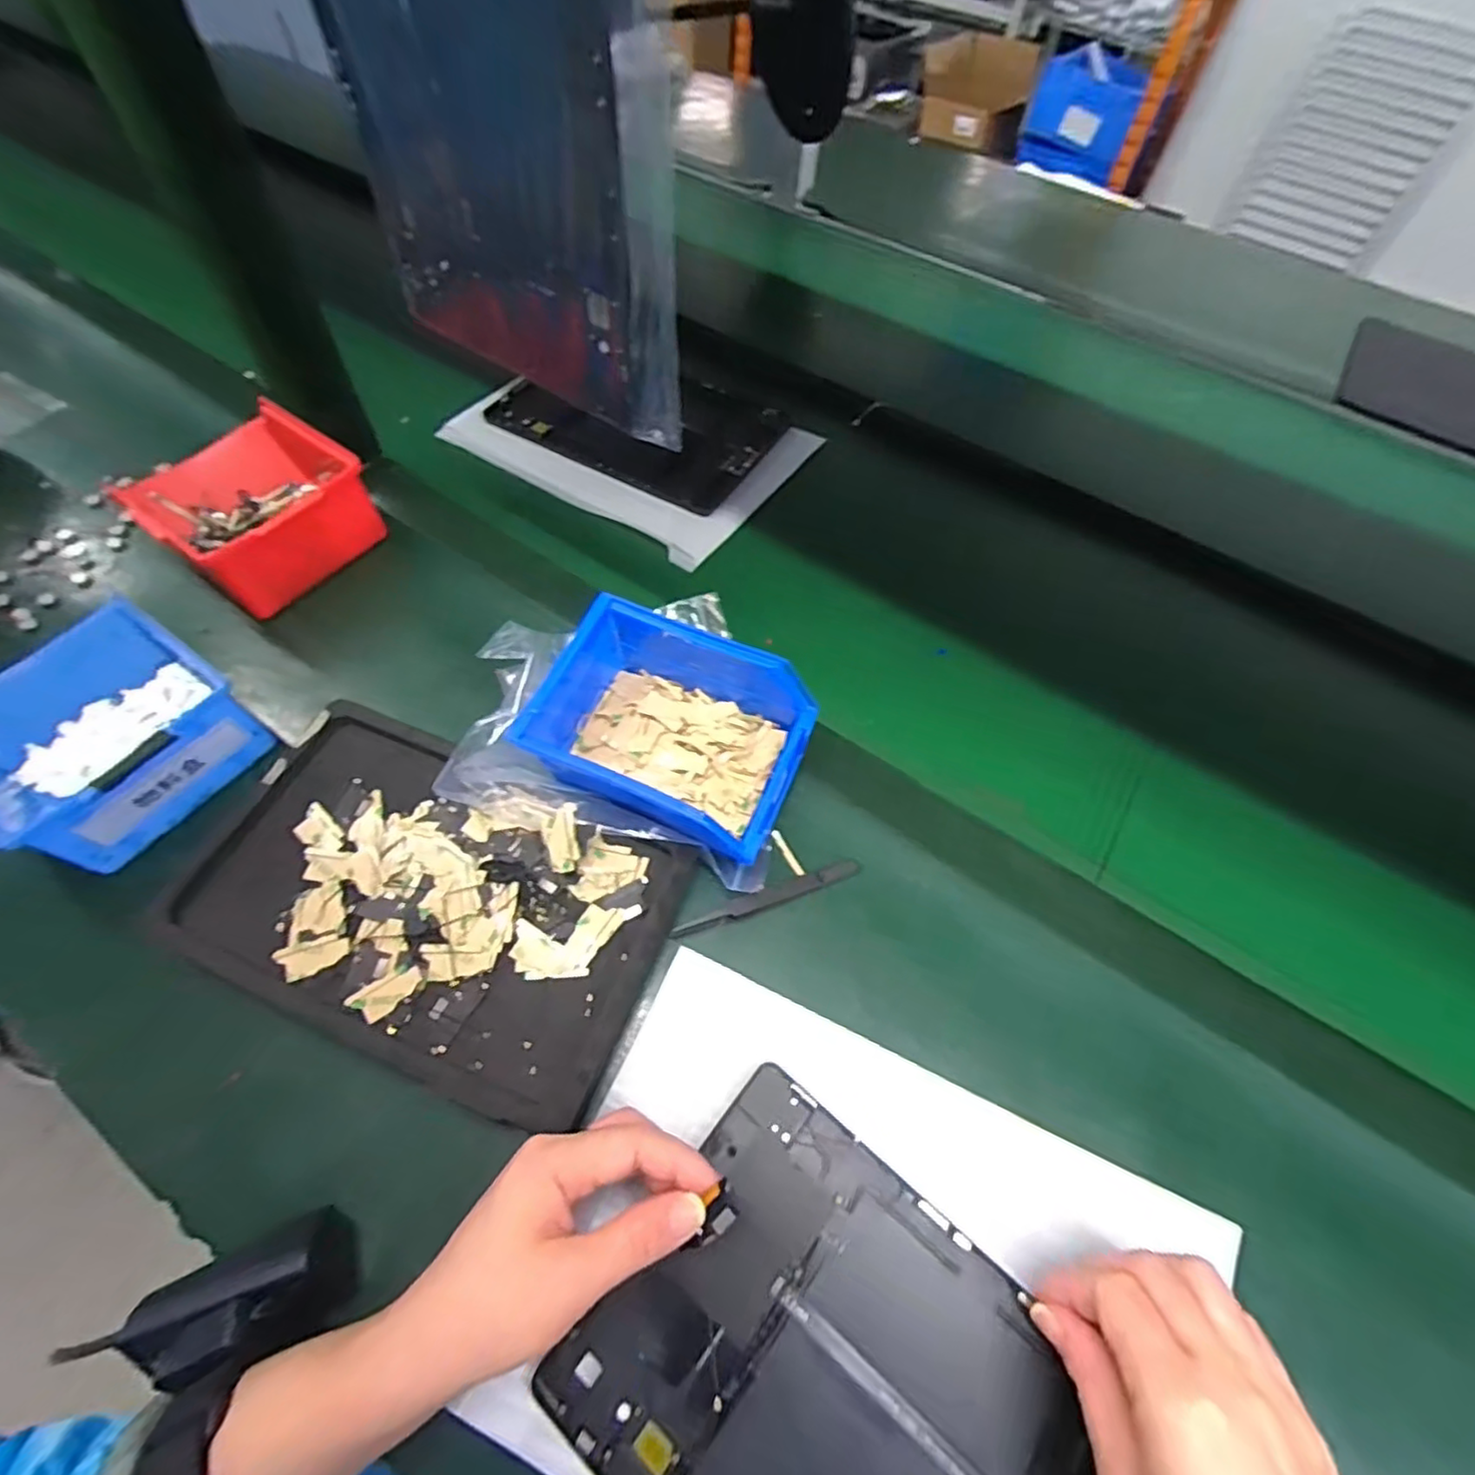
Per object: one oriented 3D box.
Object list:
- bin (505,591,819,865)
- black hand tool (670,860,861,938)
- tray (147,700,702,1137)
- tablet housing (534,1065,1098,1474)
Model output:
[{"bbox_3d":[-0.033,-0.006,0.394,0.142,0.075,0.123,22,59,10],"label":"bin"},{"bbox_3d":[0.018,0.091,0.376,0.113,0.011,0.009,-19,61,-14],"label":"black hand tool"},{"bbox_3d":[-0.165,0.083,0.354,0.260,0.020,0.153,20,65,11],"label":"tray"},{"bbox_3d":[0.056,0.277,0.261,0.230,0.005,0.153,36,71,18],"label":"tablet housing"}]

